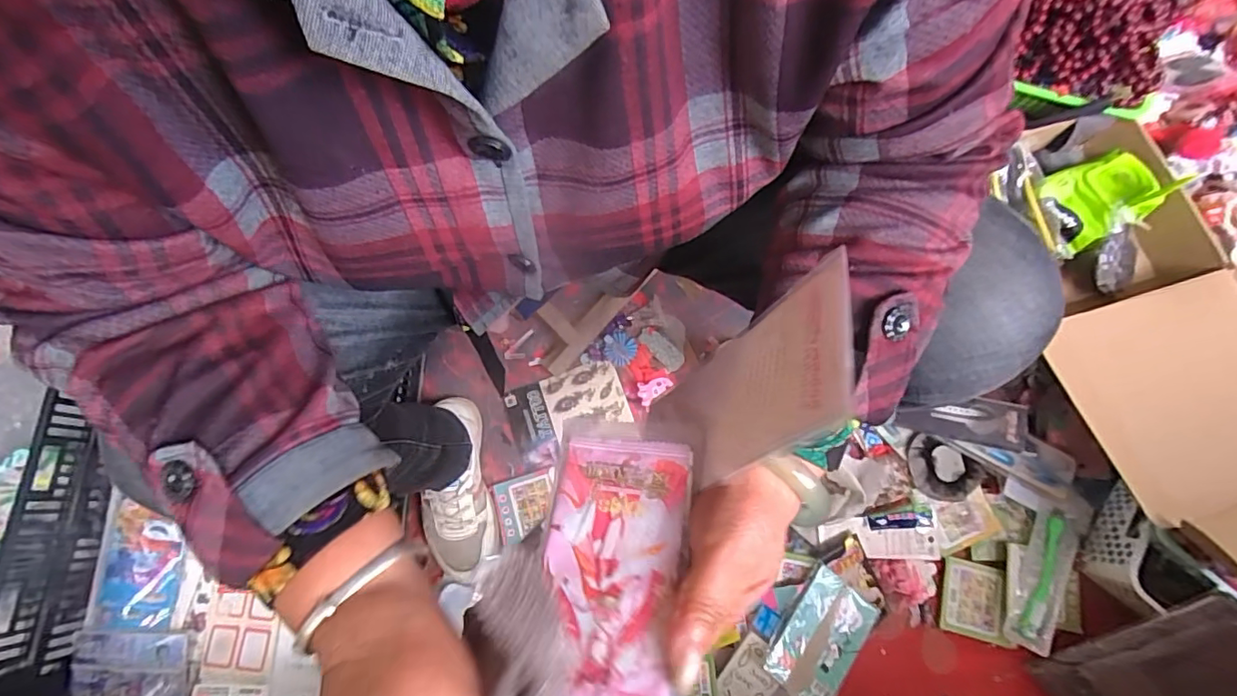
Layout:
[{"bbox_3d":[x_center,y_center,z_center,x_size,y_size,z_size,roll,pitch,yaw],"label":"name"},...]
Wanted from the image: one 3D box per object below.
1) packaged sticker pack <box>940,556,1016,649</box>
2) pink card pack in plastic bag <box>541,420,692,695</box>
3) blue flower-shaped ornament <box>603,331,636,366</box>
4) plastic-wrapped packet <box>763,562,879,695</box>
[{"bbox_3d":[0.456,0.322,0.689,0.072,0.014,0.089,13,74,5],"label":"packaged sticker pack"},{"bbox_3d":[-0.003,0.122,0.244,0.068,0.025,0.188,2,56,1],"label":"pink card pack in plastic bag"},{"bbox_3d":[0.000,0.000,0.791,0.050,0.006,0.047,0,74,1],"label":"blue flower-shaped ornament"},{"bbox_3d":[0.242,0.345,0.640,0.101,0.008,0.141,42,68,-2],"label":"plastic-wrapped packet"}]

